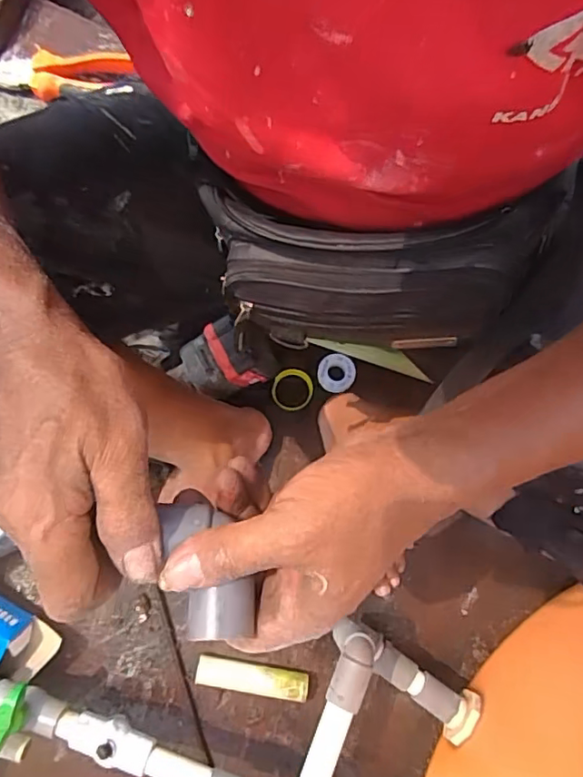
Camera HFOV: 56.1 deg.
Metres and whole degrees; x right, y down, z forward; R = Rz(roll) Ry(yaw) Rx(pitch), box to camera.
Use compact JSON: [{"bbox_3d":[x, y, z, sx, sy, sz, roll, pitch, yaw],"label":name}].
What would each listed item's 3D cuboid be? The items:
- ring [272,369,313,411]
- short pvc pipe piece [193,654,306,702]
[{"bbox_3d":[0.001,0.001,0.758,0.056,0.020,0.059,0,77,-1],"label":"ring"},{"bbox_3d":[-0.048,0.358,0.680,0.135,0.029,0.032,10,77,1],"label":"short pvc pipe piece"}]

